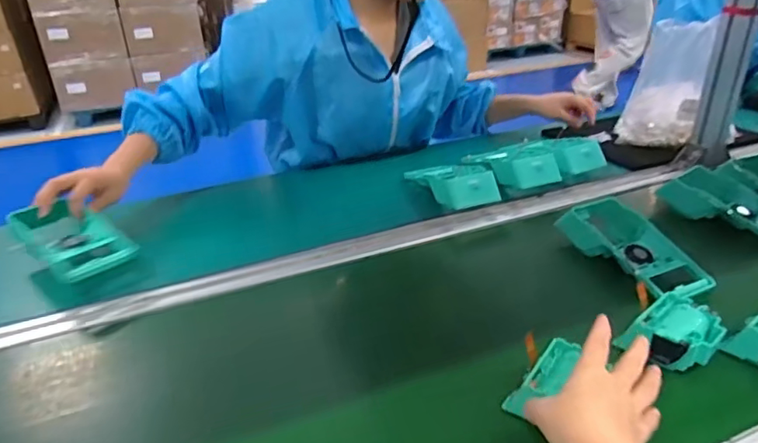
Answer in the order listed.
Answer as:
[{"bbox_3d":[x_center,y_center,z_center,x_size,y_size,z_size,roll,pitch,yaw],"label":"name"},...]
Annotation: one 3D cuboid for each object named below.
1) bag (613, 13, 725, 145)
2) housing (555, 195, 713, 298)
[{"bbox_3d":[0.516,-0.249,0.967,0.126,0.209,0.079,8,30,20],"label":"bag"},{"bbox_3d":[0.317,0.031,0.672,0.091,0.046,0.183,-15,31,-21],"label":"housing"}]

